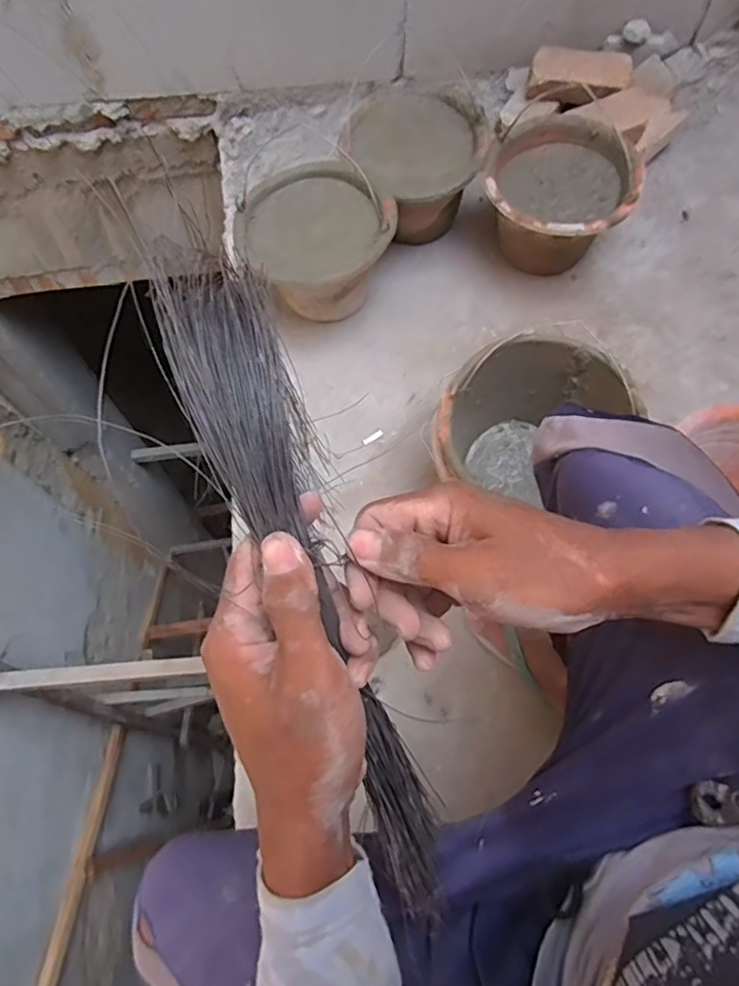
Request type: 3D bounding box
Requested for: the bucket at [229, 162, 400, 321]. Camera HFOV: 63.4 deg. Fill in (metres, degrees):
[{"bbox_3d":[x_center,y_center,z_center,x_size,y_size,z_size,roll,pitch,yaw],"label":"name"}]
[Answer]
[{"bbox_3d":[-0.085,-0.397,0.986,0.230,0.155,0.215,0,67,0],"label":"bucket"}]

